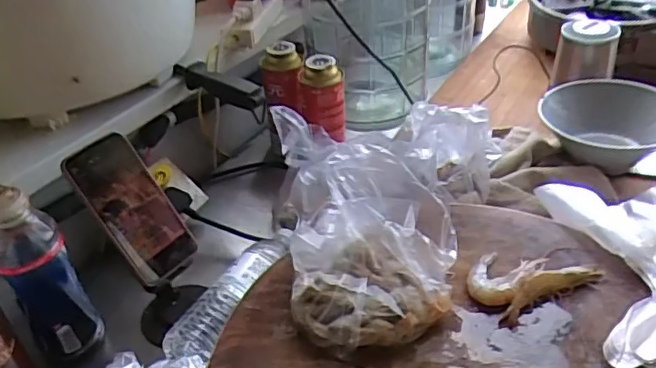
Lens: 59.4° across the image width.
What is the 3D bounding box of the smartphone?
[{"bbox_3d":[-0.210,0.027,0.620,0.074,0.158,0.016,-38,15,-27],"label":"smartphone"}]

